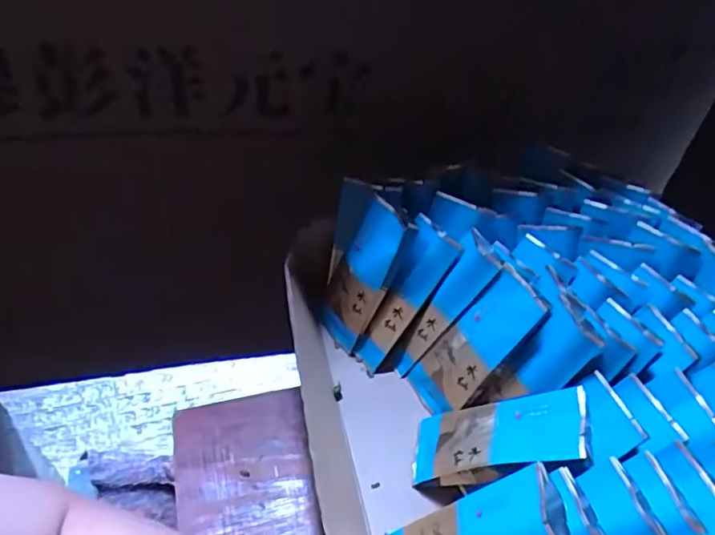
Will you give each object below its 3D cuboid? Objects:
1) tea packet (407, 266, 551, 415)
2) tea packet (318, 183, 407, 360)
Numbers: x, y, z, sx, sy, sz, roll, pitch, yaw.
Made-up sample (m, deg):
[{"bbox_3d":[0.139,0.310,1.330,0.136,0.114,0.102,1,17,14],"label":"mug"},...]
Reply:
[{"bbox_3d":[0.089,0.062,0.434,0.012,0.125,0.049,15,31,-47],"label":"tea packet"},{"bbox_3d":[0.004,0.003,0.477,0.061,0.138,0.024,22,16,34],"label":"tea packet"}]

